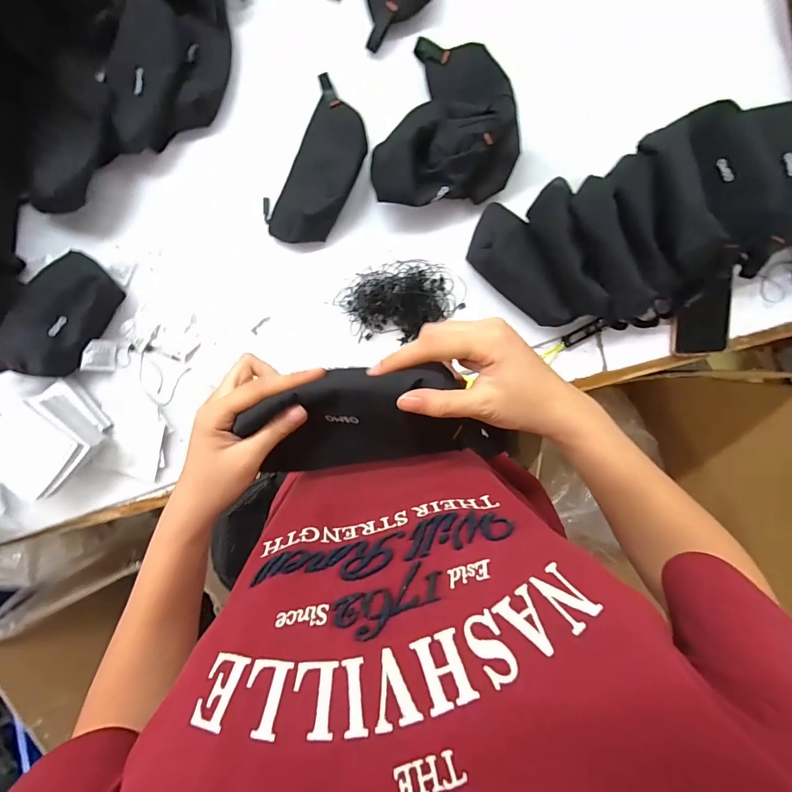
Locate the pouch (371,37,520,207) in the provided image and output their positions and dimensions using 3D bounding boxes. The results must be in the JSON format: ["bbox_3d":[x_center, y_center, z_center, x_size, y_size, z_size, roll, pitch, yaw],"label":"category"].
[{"bbox_3d":[0.061,-0.353,0.506,0.187,0.080,0.207,-2,96,0],"label":"pouch"}]

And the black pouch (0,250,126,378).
[{"bbox_3d":[-0.465,-0.093,0.547,0.091,0.058,0.210,35,95,-4],"label":"black pouch"}]

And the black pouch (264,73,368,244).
[{"bbox_3d":[-0.102,-0.309,0.528,0.107,0.049,0.216,25,96,-3],"label":"black pouch"}]

